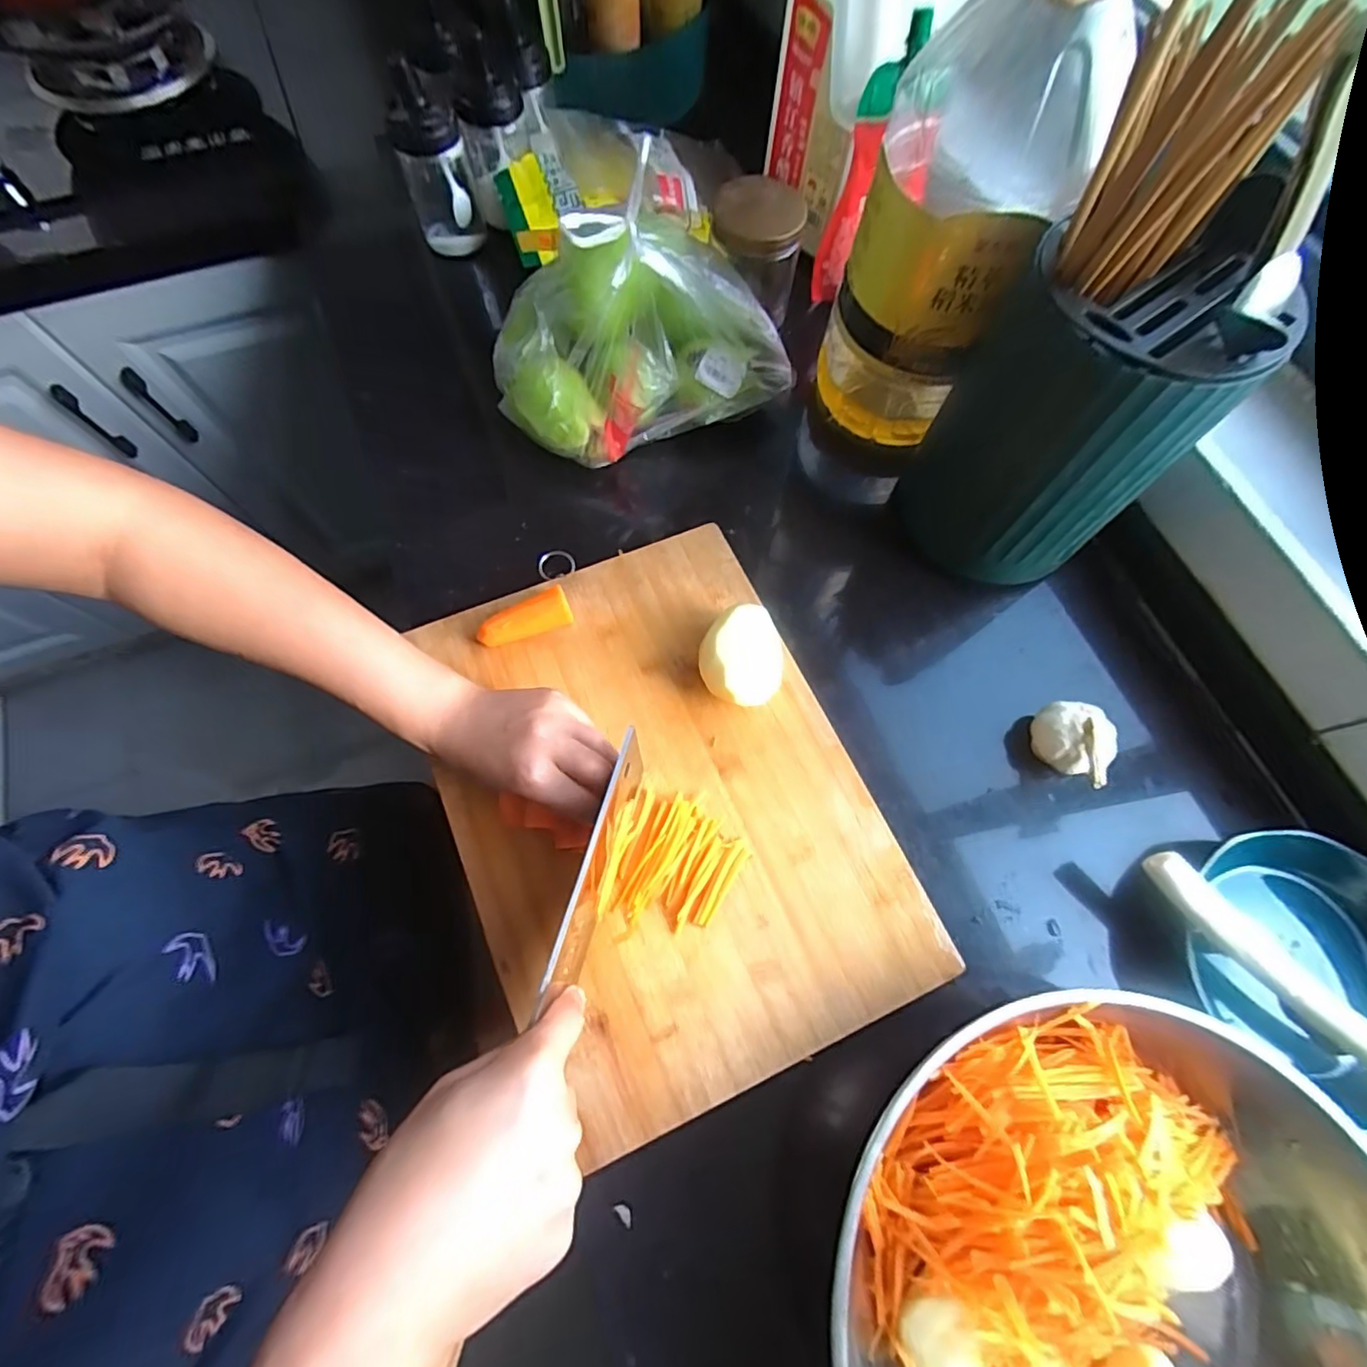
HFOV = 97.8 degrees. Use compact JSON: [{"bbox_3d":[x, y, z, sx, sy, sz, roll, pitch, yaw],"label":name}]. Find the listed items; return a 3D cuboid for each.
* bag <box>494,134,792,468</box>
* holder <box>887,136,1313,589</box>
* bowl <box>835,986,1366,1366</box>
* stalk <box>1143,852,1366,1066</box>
[{"bbox_3d":[-0.034,-0.293,0.474,0.245,0.138,0.153,-20,72,-9],"label":"bag"},{"bbox_3d":[0.260,-0.182,0.425,0.148,0.192,0.134,34,73,10],"label":"holder"},{"bbox_3d":[0.232,0.340,0.313,0.280,0.073,0.291,1,70,-1],"label":"bowl"},{"bbox_3d":[0.403,0.202,0.355,0.267,0.023,0.033,40,74,12],"label":"stalk"}]

